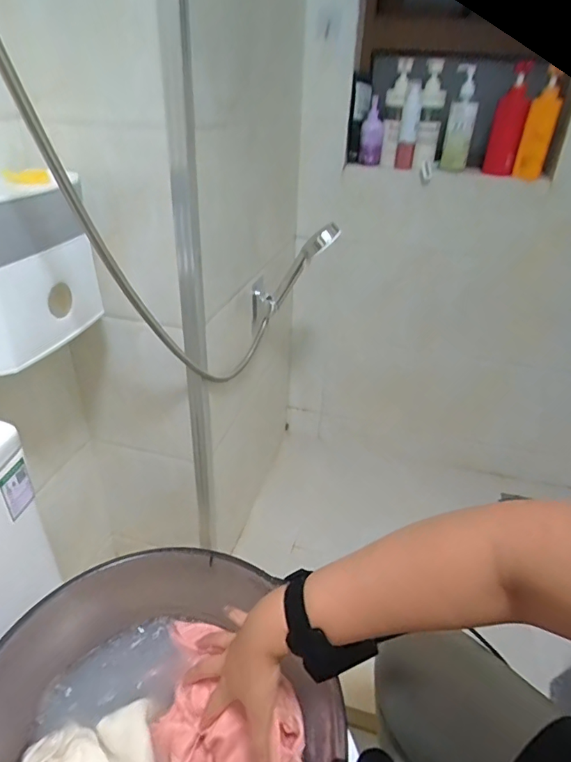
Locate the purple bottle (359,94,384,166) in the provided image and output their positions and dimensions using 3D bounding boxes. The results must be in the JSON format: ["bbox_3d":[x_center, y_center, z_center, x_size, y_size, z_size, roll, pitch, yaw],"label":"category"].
[{"bbox_3d":[0.261,-0.749,1.399,0.066,0.173,0.042,8,31,9],"label":"purple bottle"}]

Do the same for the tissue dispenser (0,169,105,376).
[{"bbox_3d":[-0.351,-0.153,0.630,0.109,0.214,0.213,8,31,9],"label":"tissue dispenser"}]

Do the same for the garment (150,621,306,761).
[{"bbox_3d":[-0.078,0.367,0.529,0.233,0.068,0.136,25,37,32],"label":"garment"}]

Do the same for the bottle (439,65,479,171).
[{"bbox_3d":[0.530,-0.783,1.396,0.082,0.266,0.064,12,32,14],"label":"bottle"}]

